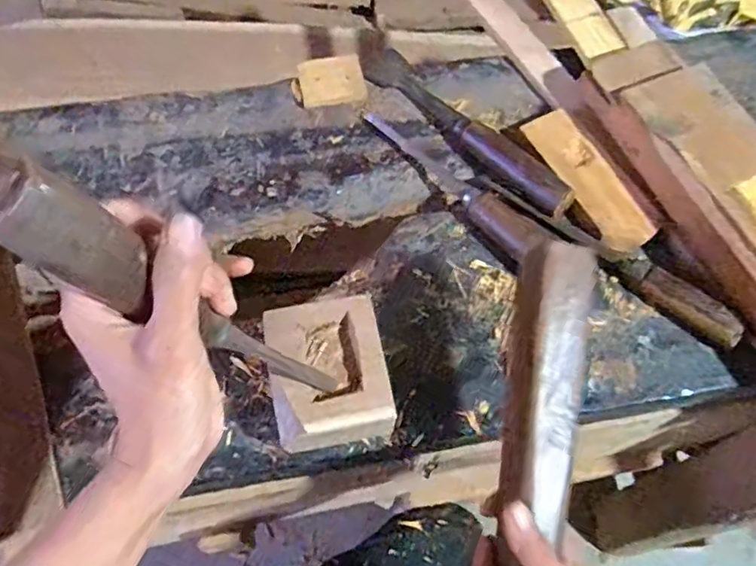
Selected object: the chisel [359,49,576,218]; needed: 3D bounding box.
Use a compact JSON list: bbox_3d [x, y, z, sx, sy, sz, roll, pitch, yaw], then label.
[{"bbox_3d":[0.088,-0.149,0.584,0.039,0.031,0.248,-37,72,-18],"label":"chisel"}]

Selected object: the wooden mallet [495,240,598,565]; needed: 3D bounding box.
[{"bbox_3d":[0.100,0.136,0.371,0.044,0.030,0.324,9,78,1],"label":"wooden mallet"}]

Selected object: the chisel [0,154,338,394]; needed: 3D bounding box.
[{"bbox_3d":[-0.090,0.019,0.306,0.028,0.243,0.028,-5,63,20],"label":"chisel"}]

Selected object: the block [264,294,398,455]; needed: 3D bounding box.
[{"bbox_3d":[-0.038,0.072,0.458,0.085,0.061,0.101,-10,66,-7],"label":"block"}]

